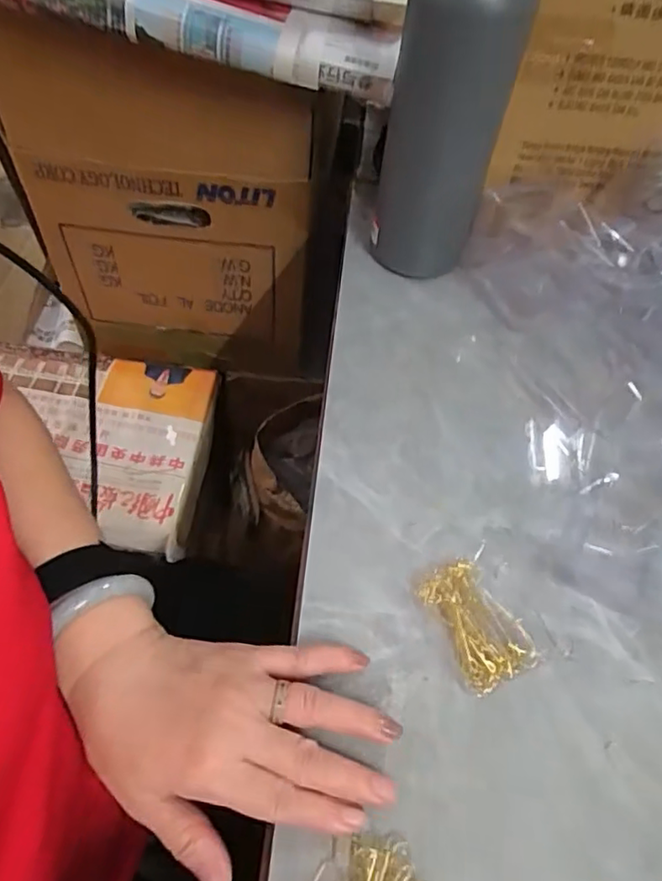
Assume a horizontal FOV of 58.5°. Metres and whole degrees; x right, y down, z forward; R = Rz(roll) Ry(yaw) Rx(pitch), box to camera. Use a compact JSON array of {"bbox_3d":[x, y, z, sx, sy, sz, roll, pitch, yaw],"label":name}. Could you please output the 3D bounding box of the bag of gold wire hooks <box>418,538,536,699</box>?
[{"bbox_3d":[0.085,0.105,0.346,0.048,0.013,0.070,-21,60,-18],"label":"bag of gold wire hooks"}]

